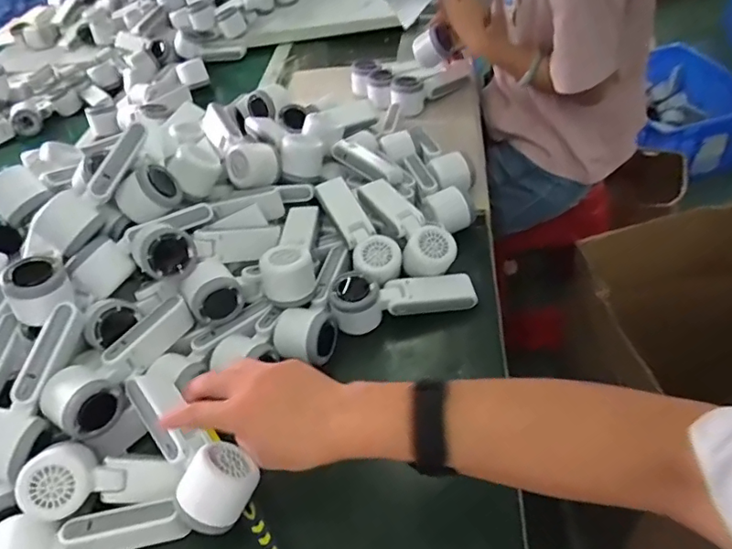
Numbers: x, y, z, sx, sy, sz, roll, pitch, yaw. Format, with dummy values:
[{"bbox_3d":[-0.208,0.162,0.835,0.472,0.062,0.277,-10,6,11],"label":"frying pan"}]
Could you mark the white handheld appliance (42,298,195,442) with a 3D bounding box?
[{"bbox_3d":[-0.246,0.090,0.553,0.055,0.049,0.163,18,52,27],"label":"white handheld appliance"}]

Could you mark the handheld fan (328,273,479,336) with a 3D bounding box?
[{"bbox_3d":[0.042,0.020,0.631,0.167,0.050,0.062,-12,44,0],"label":"handheld fan"}]

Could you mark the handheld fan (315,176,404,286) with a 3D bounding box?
[{"bbox_3d":[-0.012,-0.057,0.679,0.056,0.053,0.165,-26,46,-14],"label":"handheld fan"}]

